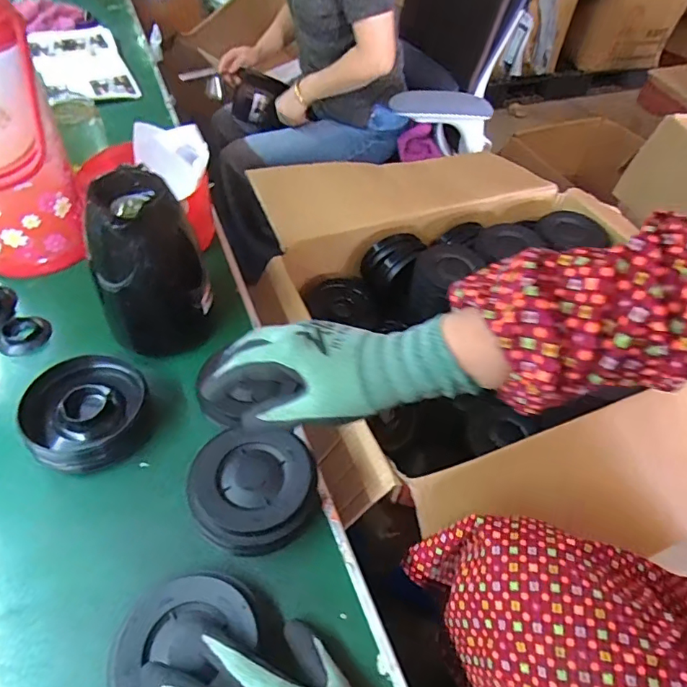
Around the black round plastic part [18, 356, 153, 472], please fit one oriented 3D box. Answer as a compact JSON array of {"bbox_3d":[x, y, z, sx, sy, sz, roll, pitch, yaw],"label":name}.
[{"bbox_3d":[-0.272,0.073,0.527,0.120,0.041,0.123,1,51,-1],"label":"black round plastic part"}]

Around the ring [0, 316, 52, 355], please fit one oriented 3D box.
[{"bbox_3d":[-0.397,-0.013,0.607,0.061,0.019,0.048,-37,60,-27],"label":"ring"}]

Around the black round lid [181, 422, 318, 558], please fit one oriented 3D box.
[{"bbox_3d":[-0.087,0.139,0.478,0.115,0.040,0.112,1,51,-1],"label":"black round lid"}]

